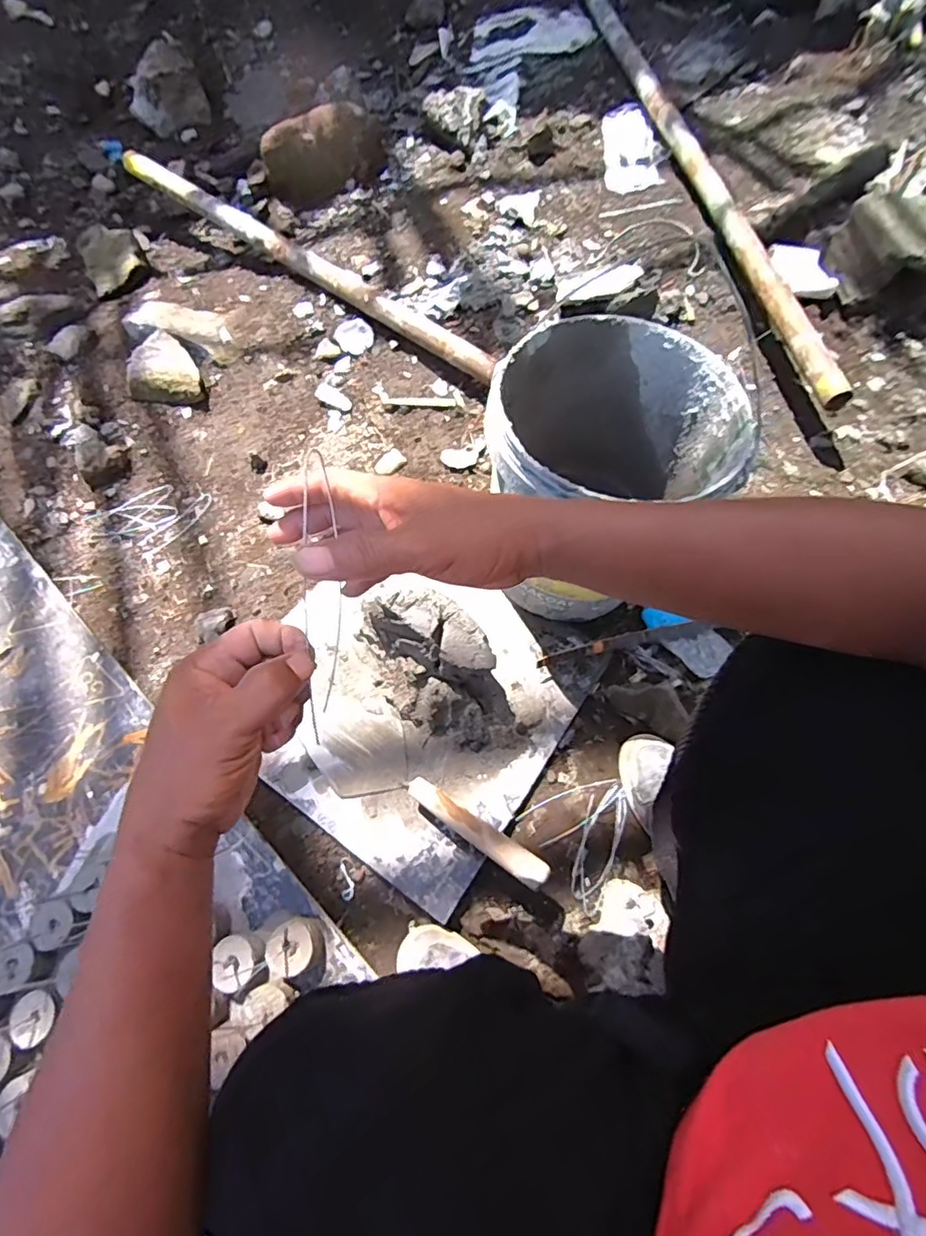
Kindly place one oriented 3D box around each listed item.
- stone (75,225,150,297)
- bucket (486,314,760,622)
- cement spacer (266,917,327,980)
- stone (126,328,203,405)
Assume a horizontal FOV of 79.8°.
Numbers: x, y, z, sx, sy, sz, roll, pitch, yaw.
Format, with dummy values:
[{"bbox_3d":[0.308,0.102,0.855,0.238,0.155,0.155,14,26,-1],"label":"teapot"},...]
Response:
[{"bbox_3d":[-0.791,-0.816,1.248,0.135,0.045,0.222,-28,68,-7],"label":"stone"},{"bbox_3d":[0.188,-0.192,0.765,0.288,0.317,0.288,-2,68,4],"label":"bucket"},{"bbox_3d":[-0.193,0.382,0.645,0.061,0.033,0.055,-21,69,-6],"label":"cement spacer"},{"bbox_3d":[-0.569,-0.458,1.041,0.127,0.055,0.173,-33,69,-9],"label":"stone"}]

